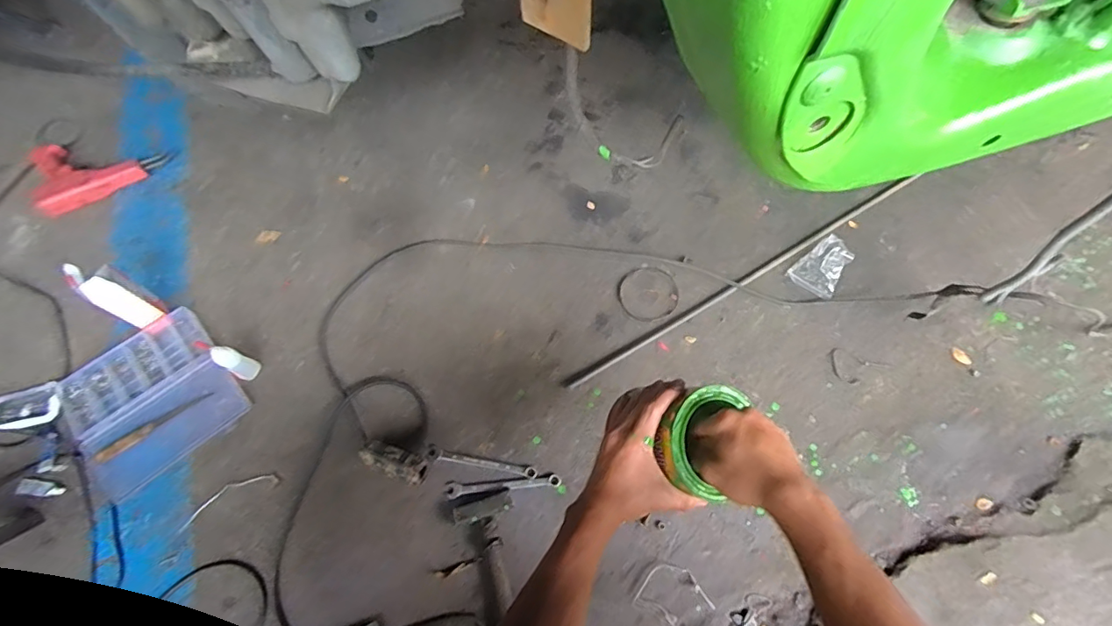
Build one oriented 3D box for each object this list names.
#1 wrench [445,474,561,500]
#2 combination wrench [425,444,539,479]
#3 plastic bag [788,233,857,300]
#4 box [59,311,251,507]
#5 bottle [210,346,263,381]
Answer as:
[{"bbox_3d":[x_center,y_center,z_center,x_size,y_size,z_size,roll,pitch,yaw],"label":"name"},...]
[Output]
[{"bbox_3d":[-0.074,0.242,0.698,0.159,0.010,0.020,-4,64,-1],"label":"wrench"},{"bbox_3d":[-0.106,0.215,0.711,0.159,0.005,0.018,11,65,6],"label":"combination wrench"},{"bbox_3d":[0.444,-0.076,0.820,0.099,0.026,0.070,-41,70,-17],"label":"plastic bag"},{"bbox_3d":[-0.597,0.124,0.736,0.215,0.027,0.211,-37,69,-16],"label":"box"},{"bbox_3d":[-0.473,0.073,0.738,0.029,0.075,0.030,0,64,1],"label":"bottle"}]

